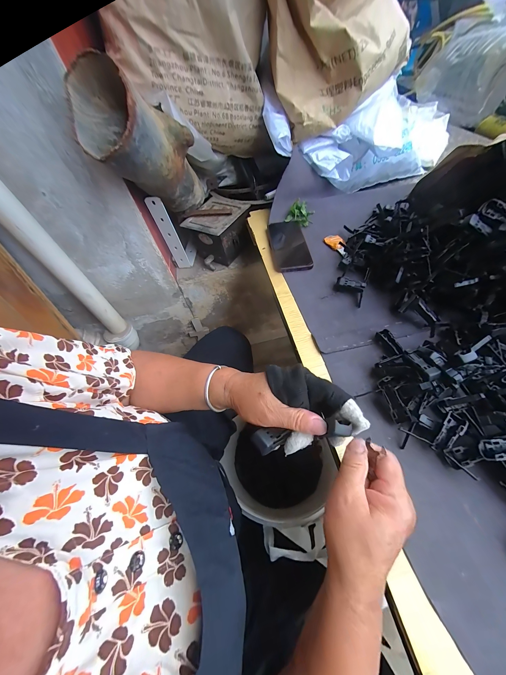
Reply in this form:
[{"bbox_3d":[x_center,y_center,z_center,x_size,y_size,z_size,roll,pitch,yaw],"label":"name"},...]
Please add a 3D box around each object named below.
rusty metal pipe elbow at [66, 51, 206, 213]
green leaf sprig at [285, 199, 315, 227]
[{"bbox_3d":[-0.170,-0.335,0.457,0.114,0.321,0.127,11,100,12],"label":"rusty metal pipe elbow"},{"bbox_3d":[0.119,-0.310,0.574,0.064,0.032,0.075,13,58,13],"label":"green leaf sprig"}]

